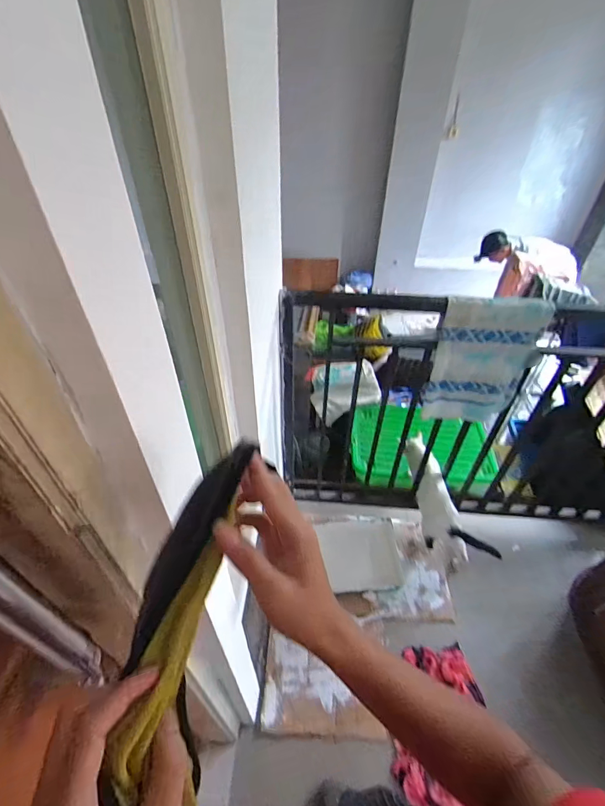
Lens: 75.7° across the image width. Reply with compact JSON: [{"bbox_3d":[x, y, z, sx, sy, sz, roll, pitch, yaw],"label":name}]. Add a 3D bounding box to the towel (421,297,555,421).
[{"bbox_3d":[0.515,-0.105,1.146,0.264,0.447,0.067,8,43,7],"label":"towel"}]

